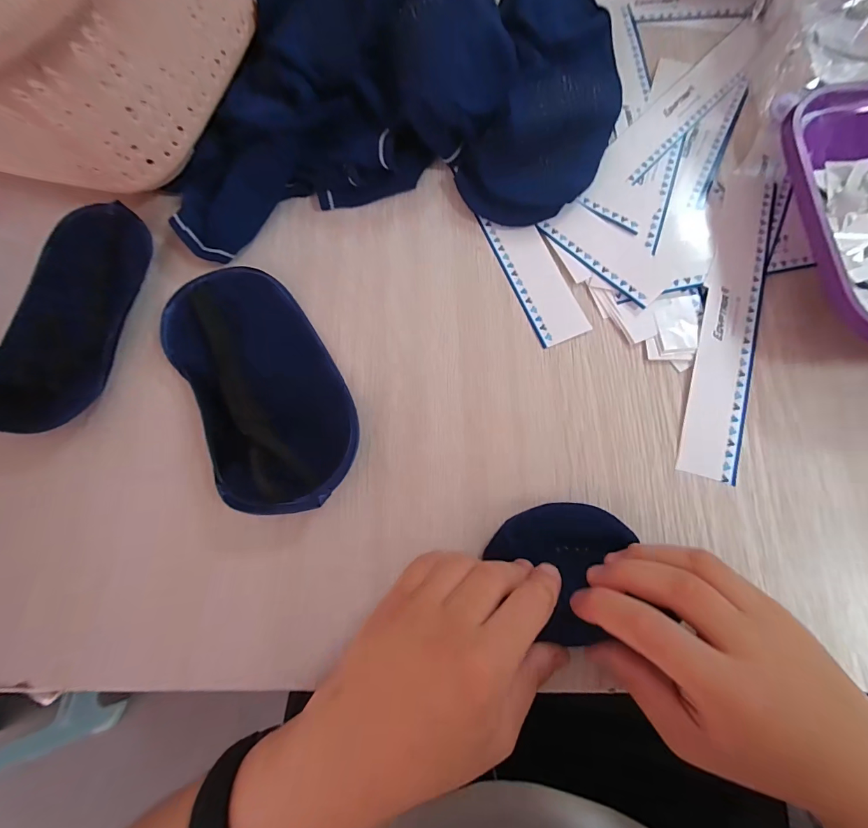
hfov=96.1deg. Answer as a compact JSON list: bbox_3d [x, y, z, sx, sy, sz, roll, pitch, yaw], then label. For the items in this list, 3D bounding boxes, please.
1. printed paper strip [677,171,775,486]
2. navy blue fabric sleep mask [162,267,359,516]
[{"bbox_3d":[0.195,-0.067,0.255,0.035,0.004,0.224,16,78,5],"label":"printed paper strip"},{"bbox_3d":[-0.113,-0.023,0.249,0.093,0.029,0.182,-29,74,-4],"label":"navy blue fabric sleep mask"}]

